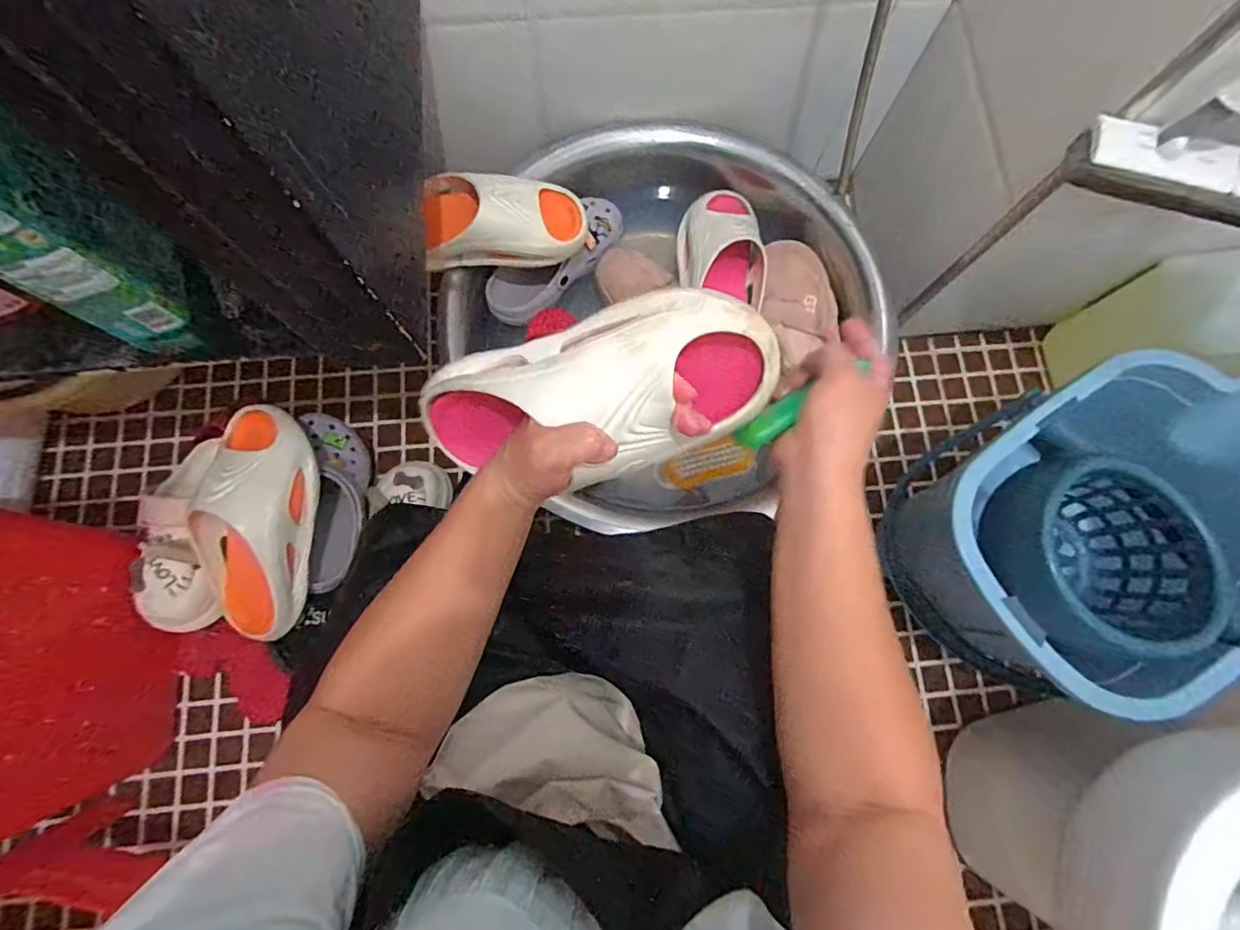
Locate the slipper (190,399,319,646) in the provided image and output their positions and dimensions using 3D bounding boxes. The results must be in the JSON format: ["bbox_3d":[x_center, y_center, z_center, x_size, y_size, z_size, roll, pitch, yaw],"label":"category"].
[{"bbox_3d":[-0.428,0.070,0.639,0.121,0.090,0.273,5,89,-6],"label":"slipper"}]

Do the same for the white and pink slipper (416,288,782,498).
[{"bbox_3d":[-0.028,-0.045,0.354,0.251,0.070,0.100,-7,78,19],"label":"white and pink slipper"}]

